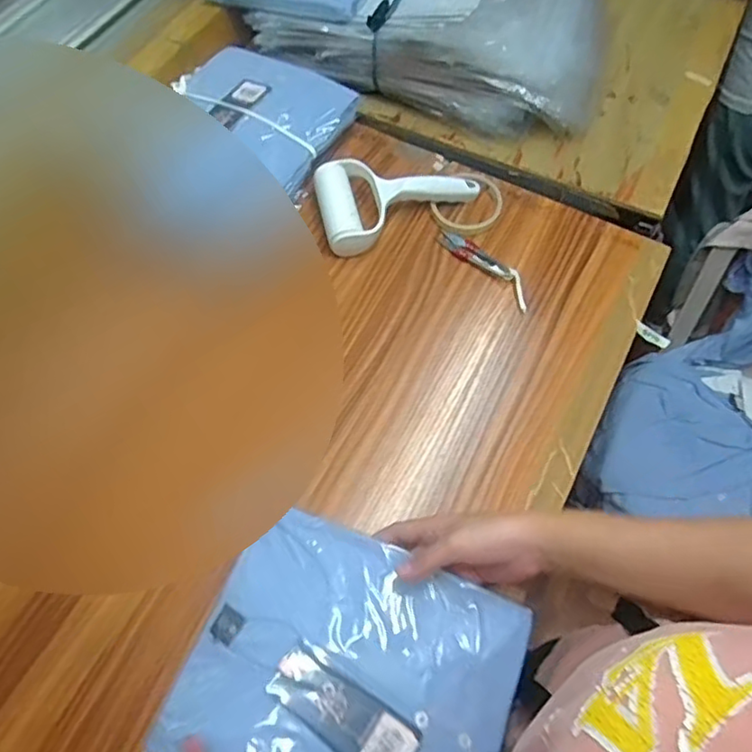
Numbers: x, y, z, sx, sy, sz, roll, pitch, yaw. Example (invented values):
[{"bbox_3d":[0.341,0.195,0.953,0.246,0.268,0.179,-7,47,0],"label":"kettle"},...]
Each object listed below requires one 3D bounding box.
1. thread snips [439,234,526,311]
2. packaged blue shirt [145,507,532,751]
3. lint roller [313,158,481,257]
[{"bbox_3d":[0.127,-0.125,0.679,0.031,0.006,0.131,-38,68,-17],"label":"thread snips"},{"bbox_3d":[-0.020,0.237,0.478,0.244,0.019,0.205,20,64,11],"label":"packaged blue shirt"},{"bbox_3d":[0.029,-0.205,0.710,0.192,0.050,0.117,-11,63,-5],"label":"lint roller"}]

